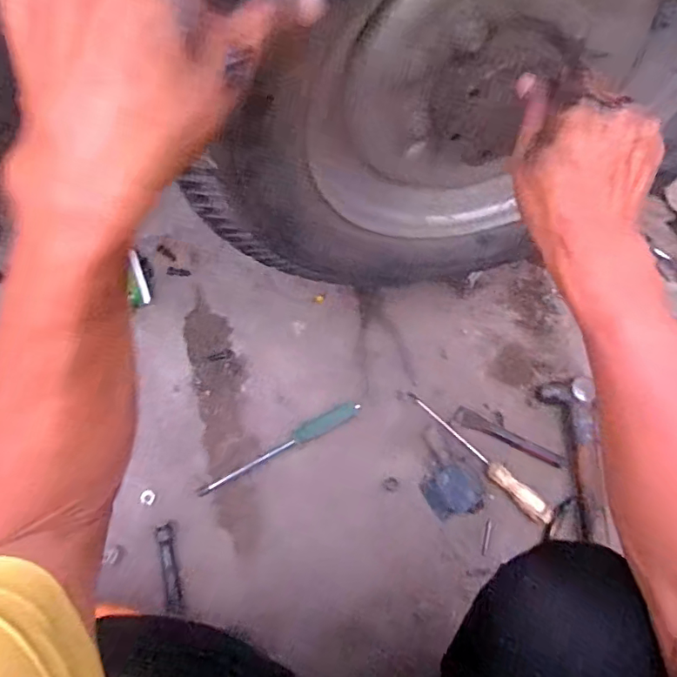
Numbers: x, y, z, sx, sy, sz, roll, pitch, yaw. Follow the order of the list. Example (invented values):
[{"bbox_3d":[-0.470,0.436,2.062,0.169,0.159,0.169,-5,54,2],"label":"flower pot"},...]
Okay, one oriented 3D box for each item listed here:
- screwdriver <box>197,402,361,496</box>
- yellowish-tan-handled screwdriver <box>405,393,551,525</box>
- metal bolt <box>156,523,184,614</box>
[{"bbox_3d":[-0.084,0.152,0.718,0.248,0.024,0.026,-25,75,-9],"label":"screwdriver"},{"bbox_3d":[0.198,0.171,0.727,0.252,0.025,0.027,41,76,11],"label":"yellowish-tan-handled screwdriver"},{"bbox_3d":[-0.225,0.306,0.679,0.023,0.013,0.111,-14,73,-6],"label":"metal bolt"}]

